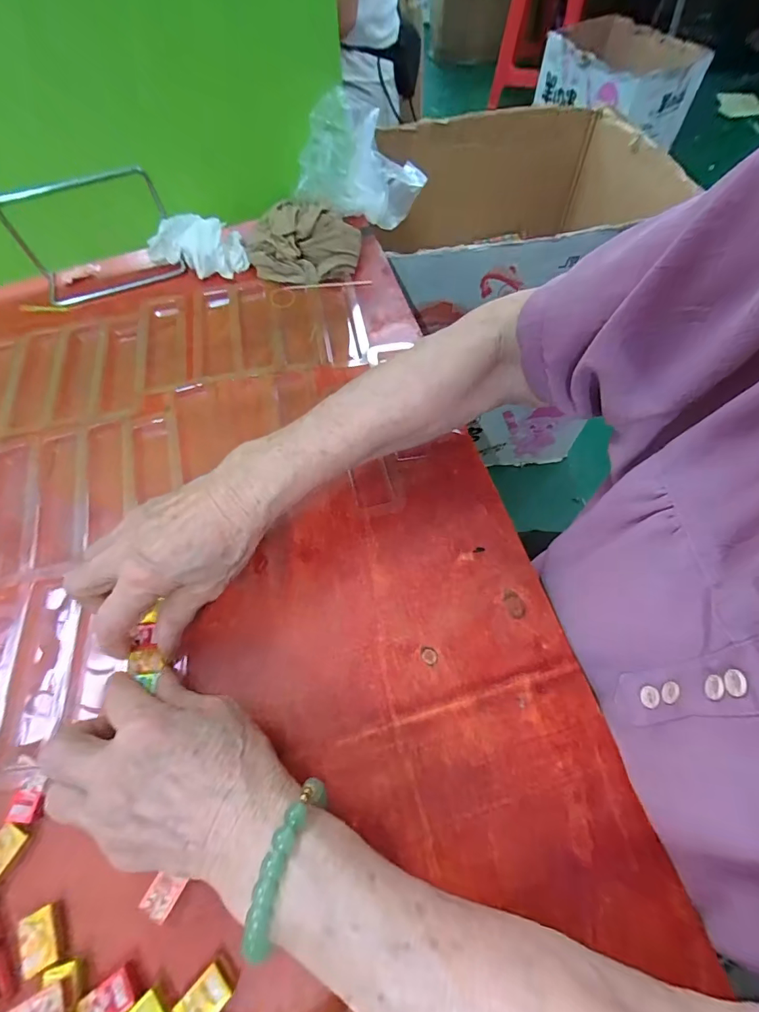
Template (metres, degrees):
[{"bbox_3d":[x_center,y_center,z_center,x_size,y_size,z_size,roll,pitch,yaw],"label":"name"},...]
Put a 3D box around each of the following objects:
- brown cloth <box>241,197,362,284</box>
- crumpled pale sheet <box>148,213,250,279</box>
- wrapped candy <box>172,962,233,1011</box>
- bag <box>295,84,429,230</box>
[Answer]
[{"bbox_3d":[-0.082,-0.288,0.465,0.122,0.041,0.098,-15,63,-7],"label":"brown cloth"},{"bbox_3d":[-0.201,-0.283,0.466,0.104,0.039,0.047,-8,63,-3],"label":"crumpled pale sheet"},{"bbox_3d":[-0.087,0.245,0.210,0.018,0.004,0.025,41,70,19],"label":"wrapped candy"},{"bbox_3d":[-0.022,-0.382,0.490,0.148,0.129,0.054,-33,67,-15],"label":"bag"}]

